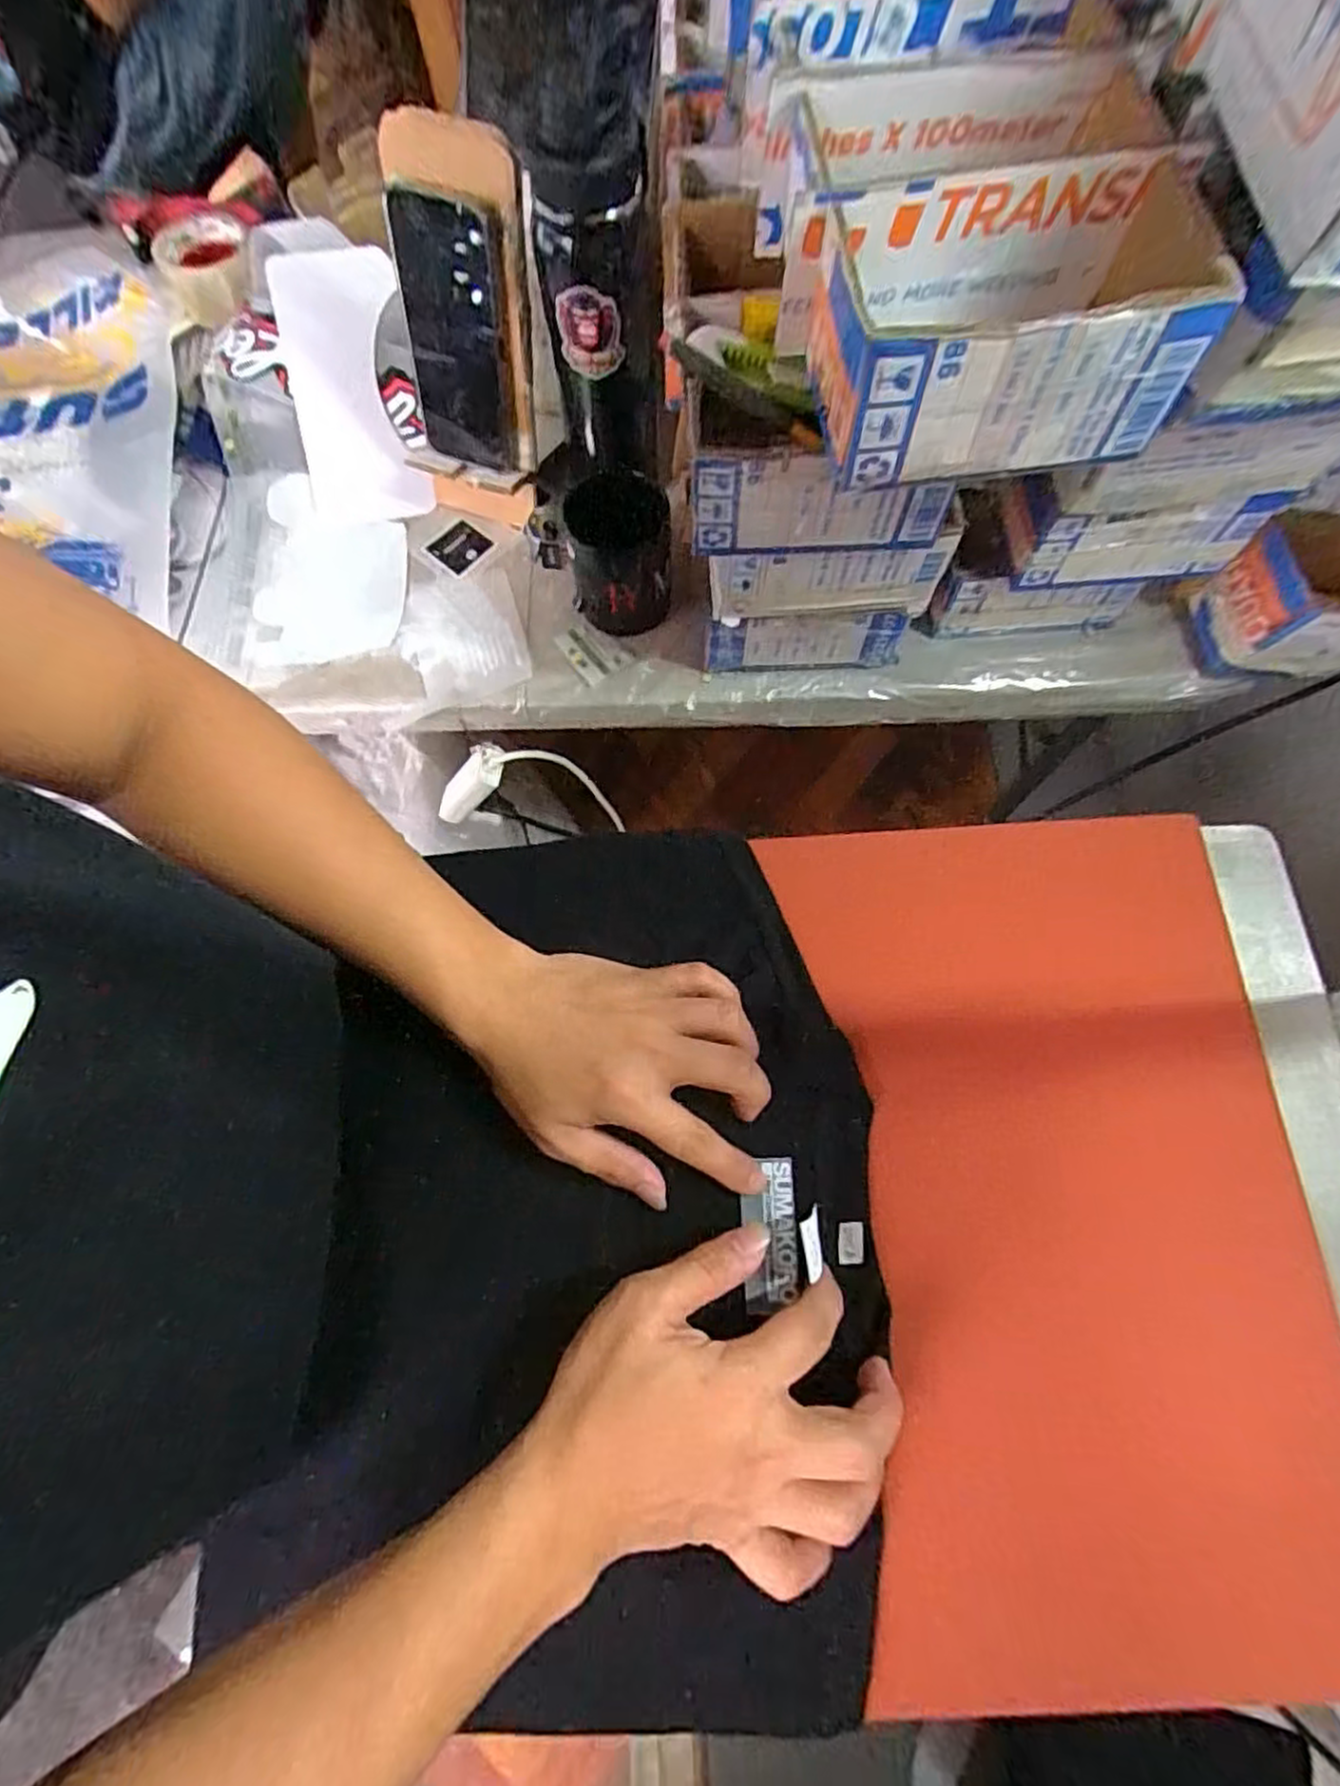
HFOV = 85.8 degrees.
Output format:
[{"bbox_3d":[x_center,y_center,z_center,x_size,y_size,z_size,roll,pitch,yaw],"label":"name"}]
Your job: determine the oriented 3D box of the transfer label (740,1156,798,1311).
[{"bbox_3d":[0.048,0.165,0.350,0.028,0.004,0.068,5,72,3],"label":"transfer label"}]

